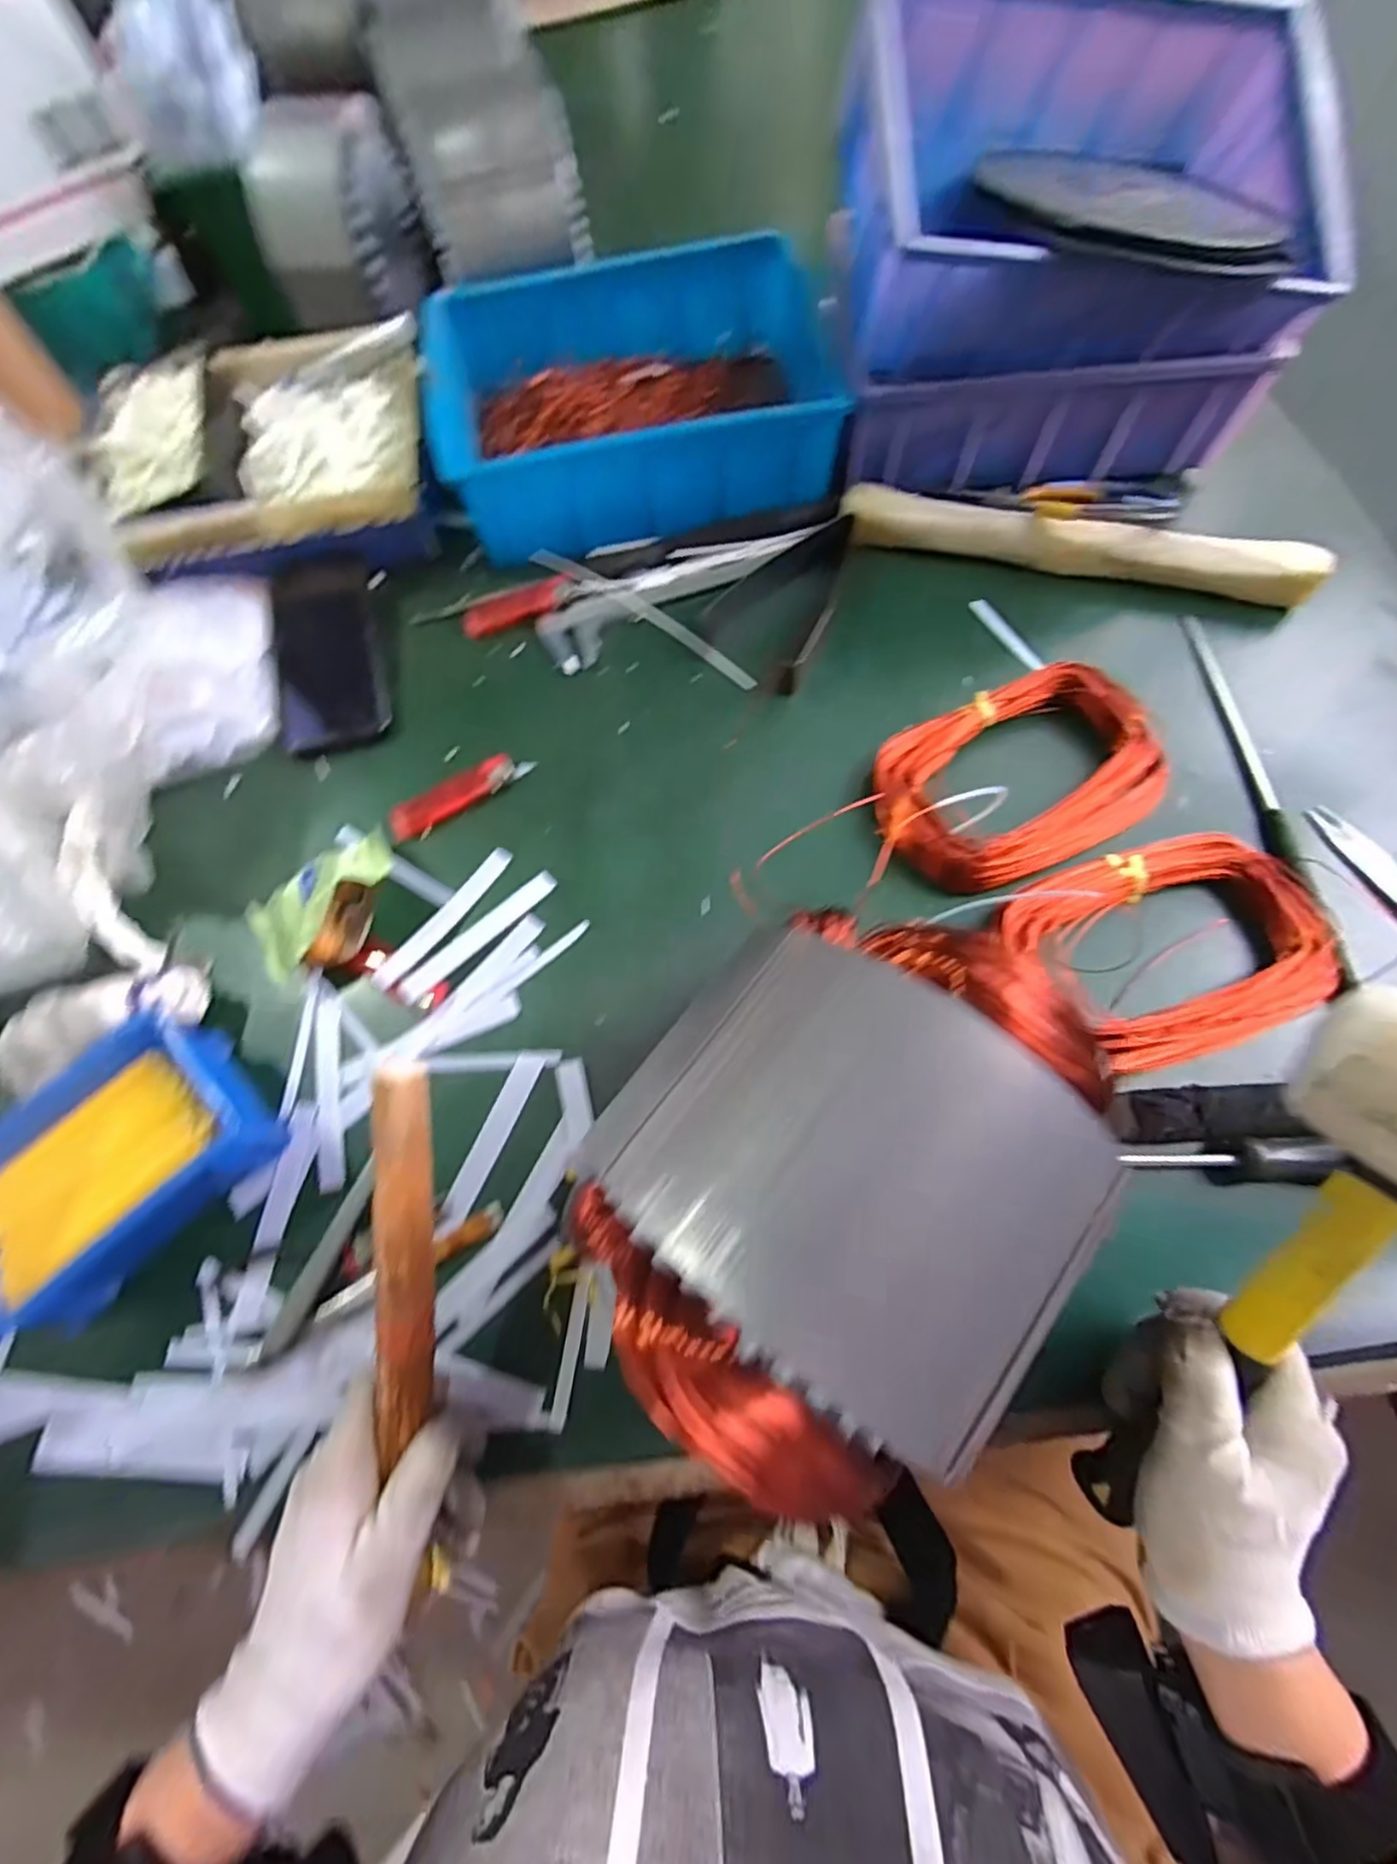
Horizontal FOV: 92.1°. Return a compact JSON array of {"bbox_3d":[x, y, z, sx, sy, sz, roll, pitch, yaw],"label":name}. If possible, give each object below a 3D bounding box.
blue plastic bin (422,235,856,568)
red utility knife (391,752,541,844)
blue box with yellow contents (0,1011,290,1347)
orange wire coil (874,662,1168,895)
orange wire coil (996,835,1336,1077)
[{"bbox_3d":[-0.051,-0.408,0.525,0.293,0.079,0.211,-6,70,0],"label":"blue plastic bin"},{"bbox_3d":[-0.160,-0.093,0.453,0.100,0.016,0.022,-32,72,-9],"label":"red utility knife"},{"bbox_3d":[-0.313,0.127,0.356,0.150,0.050,0.106,-39,73,-11],"label":"blue box with yellow contents"},{"bbox_3d":[0.199,-0.095,0.423,0.174,0.032,0.118,-25,71,-6],"label":"orange wire coil"},{"bbox_3d":[0.268,0.003,0.373,0.161,0.024,0.120,-19,70,-4],"label":"orange wire coil"}]

